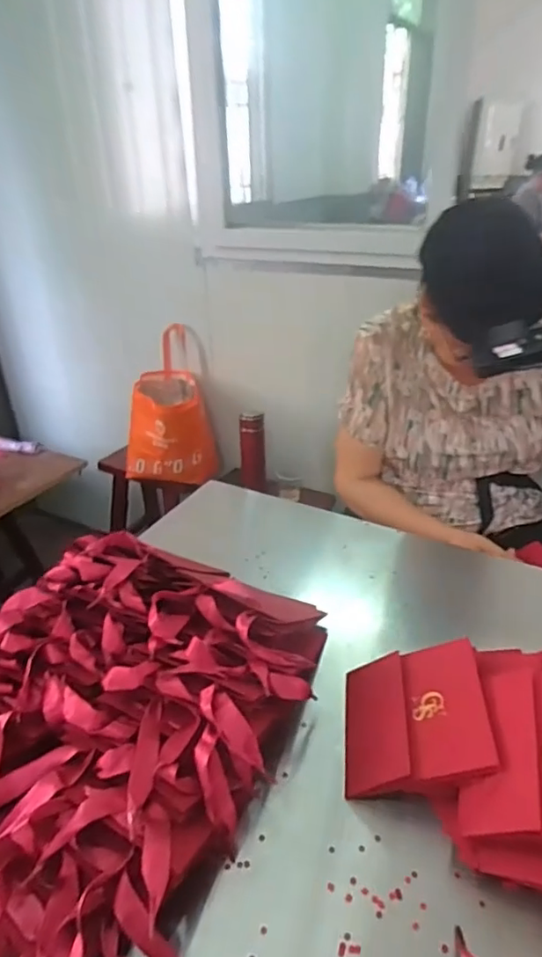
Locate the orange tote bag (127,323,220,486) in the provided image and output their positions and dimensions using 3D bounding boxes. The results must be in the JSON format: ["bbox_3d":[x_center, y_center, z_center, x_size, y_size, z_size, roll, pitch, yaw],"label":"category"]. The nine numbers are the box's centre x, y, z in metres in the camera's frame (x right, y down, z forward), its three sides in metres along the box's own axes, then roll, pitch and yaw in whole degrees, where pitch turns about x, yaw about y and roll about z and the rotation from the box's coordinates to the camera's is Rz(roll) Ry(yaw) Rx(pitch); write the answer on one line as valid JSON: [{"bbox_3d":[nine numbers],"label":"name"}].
[{"bbox_3d":[-0.287,-0.182,1.582,0.251,0.349,0.294,-5,30,-7],"label":"orange tote bag"}]

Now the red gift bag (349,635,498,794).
[{"bbox_3d":[0.134,0.224,0.540,0.140,0.012,0.138,-25,26,21],"label":"red gift bag"}]

